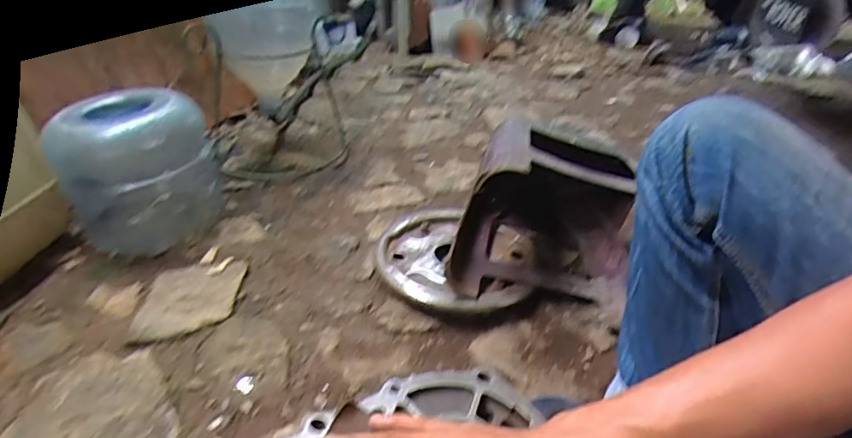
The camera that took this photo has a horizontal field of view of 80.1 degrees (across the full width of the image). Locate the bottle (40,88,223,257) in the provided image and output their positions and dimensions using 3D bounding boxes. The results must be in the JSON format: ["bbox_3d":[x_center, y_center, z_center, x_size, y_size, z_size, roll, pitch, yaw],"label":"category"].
[{"bbox_3d":[-0.529,-0.109,0.943,0.241,0.257,0.232,-13,38,-22],"label":"bottle"}]

